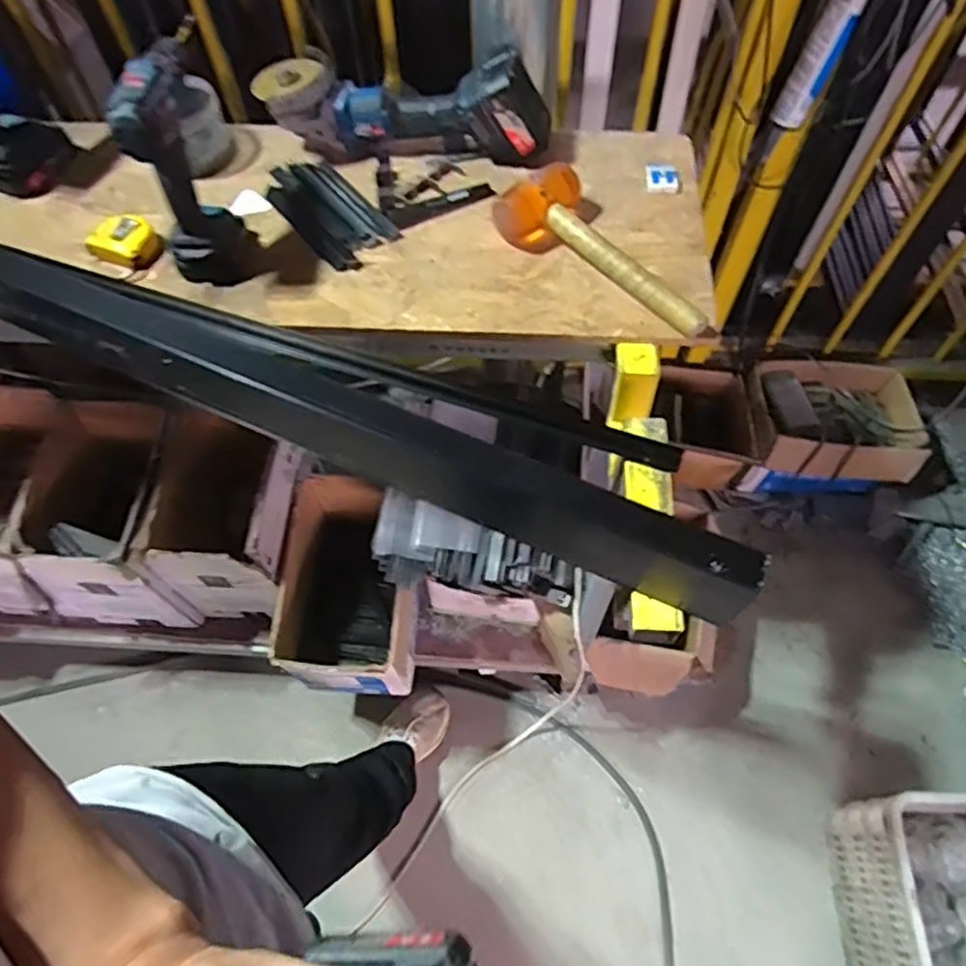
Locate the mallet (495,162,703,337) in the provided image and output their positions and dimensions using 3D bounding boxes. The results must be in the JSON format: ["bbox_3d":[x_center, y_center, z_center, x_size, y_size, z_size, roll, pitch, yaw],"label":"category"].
[{"bbox_3d":[0.151,-0.279,0.787,0.284,0.057,0.110,32,66,17],"label":"mallet"}]

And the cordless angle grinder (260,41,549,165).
[{"bbox_3d":[-0.103,-0.493,0.877,0.375,0.111,0.105,2,61,1],"label":"cordless angle grinder"}]

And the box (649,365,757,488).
[{"bbox_3d":[0.514,-0.129,1.630,0.196,0.180,0.273,-1,61,0],"label":"box"}]

